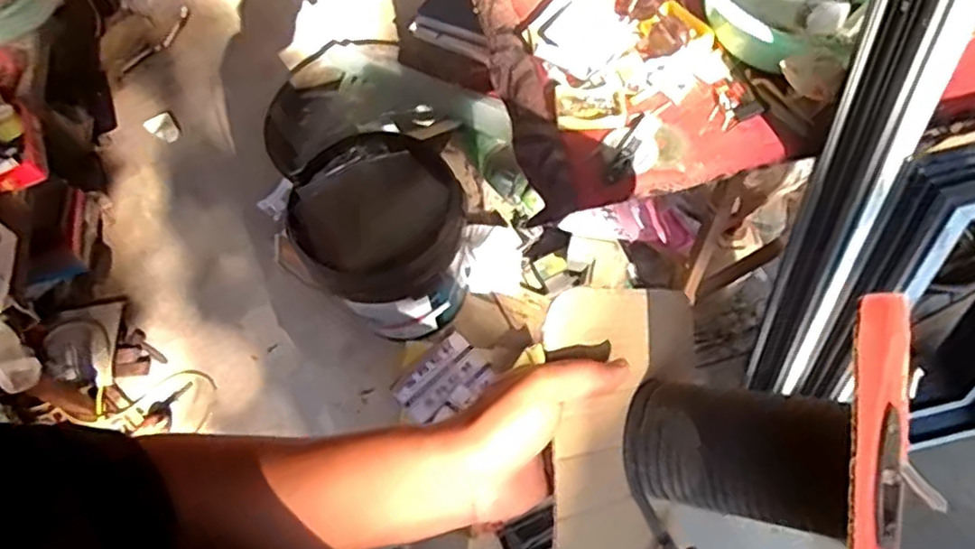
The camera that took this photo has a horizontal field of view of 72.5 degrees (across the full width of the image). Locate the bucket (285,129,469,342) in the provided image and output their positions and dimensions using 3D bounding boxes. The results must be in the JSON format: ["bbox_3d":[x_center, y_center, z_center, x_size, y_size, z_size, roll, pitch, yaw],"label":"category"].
[{"bbox_3d":[-0.236,-0.065,1.596,0.351,0.412,0.383,-2,62,4],"label":"bucket"}]

